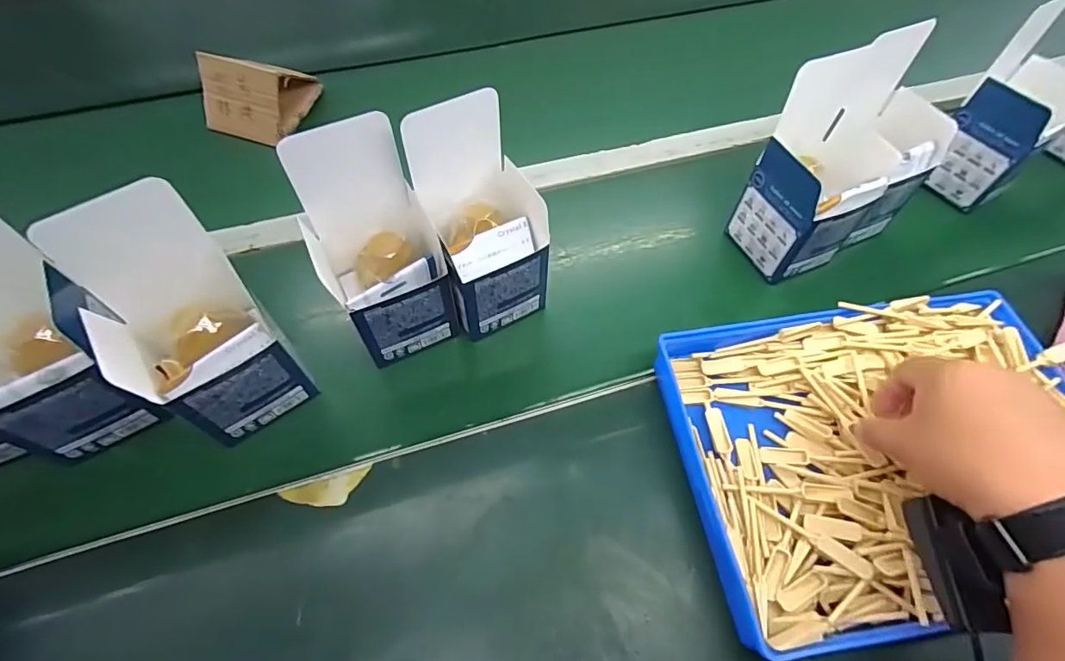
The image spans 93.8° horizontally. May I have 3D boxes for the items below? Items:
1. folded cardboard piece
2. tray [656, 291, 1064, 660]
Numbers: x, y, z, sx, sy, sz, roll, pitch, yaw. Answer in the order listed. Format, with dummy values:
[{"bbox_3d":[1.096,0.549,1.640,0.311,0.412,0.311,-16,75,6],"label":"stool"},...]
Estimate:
[{"bbox_3d":[-0.336,-0.300,0.609,0.100,0.078,0.108,11,60,6],"label":"folded cardboard piece"},{"bbox_3d":[0.276,0.086,0.383,0.317,0.037,0.233,-7,60,-5],"label":"tray"}]

